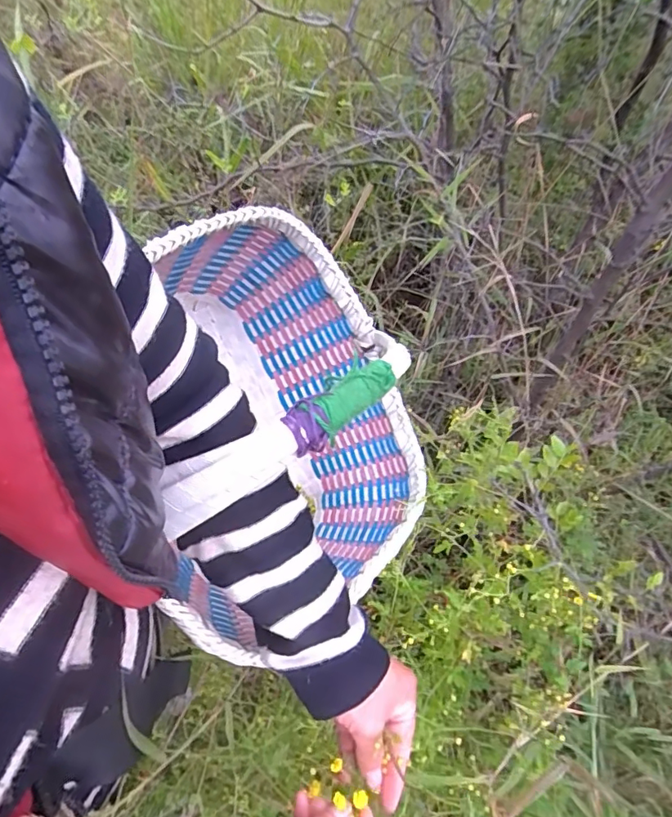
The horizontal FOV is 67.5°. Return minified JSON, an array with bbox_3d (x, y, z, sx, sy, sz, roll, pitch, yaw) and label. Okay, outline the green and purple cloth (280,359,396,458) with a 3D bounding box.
[{"bbox_3d":[0.005,-0.005,0.306,0.024,0.020,0.082,36,53,24],"label":"green and purple cloth"}]

